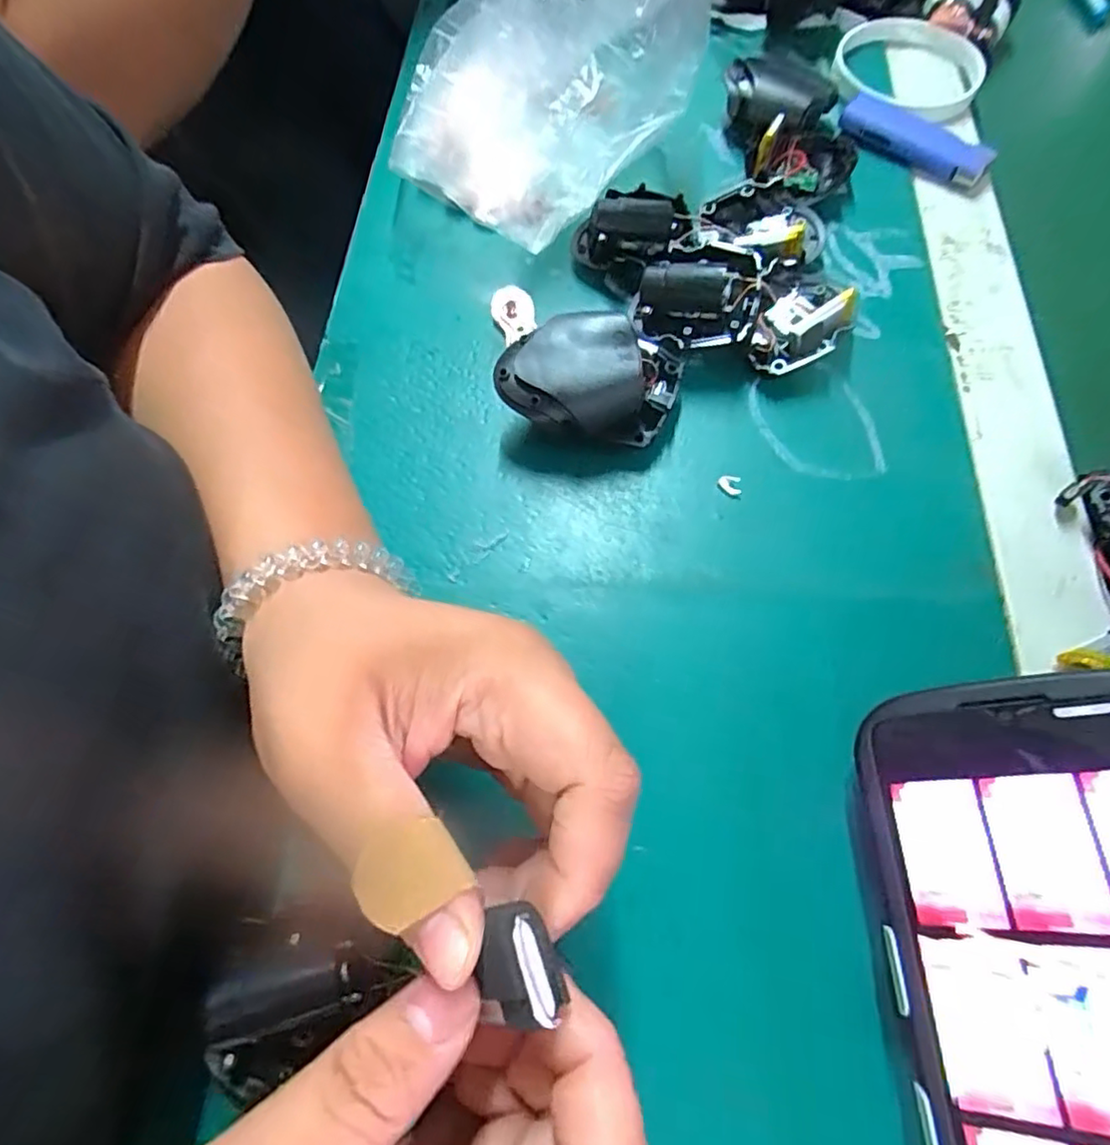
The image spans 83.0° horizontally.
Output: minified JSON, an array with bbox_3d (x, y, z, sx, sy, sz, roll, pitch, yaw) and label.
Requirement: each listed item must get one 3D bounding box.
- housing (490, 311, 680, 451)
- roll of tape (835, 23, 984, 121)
[{"bbox_3d":[0.015,-0.079,0.270,0.076,0.039,0.044,-1,66,2],"label":"housing"},{"bbox_3d":[0.200,-0.287,0.355,0.078,0.008,0.084,-1,66,2],"label":"roll of tape"}]

